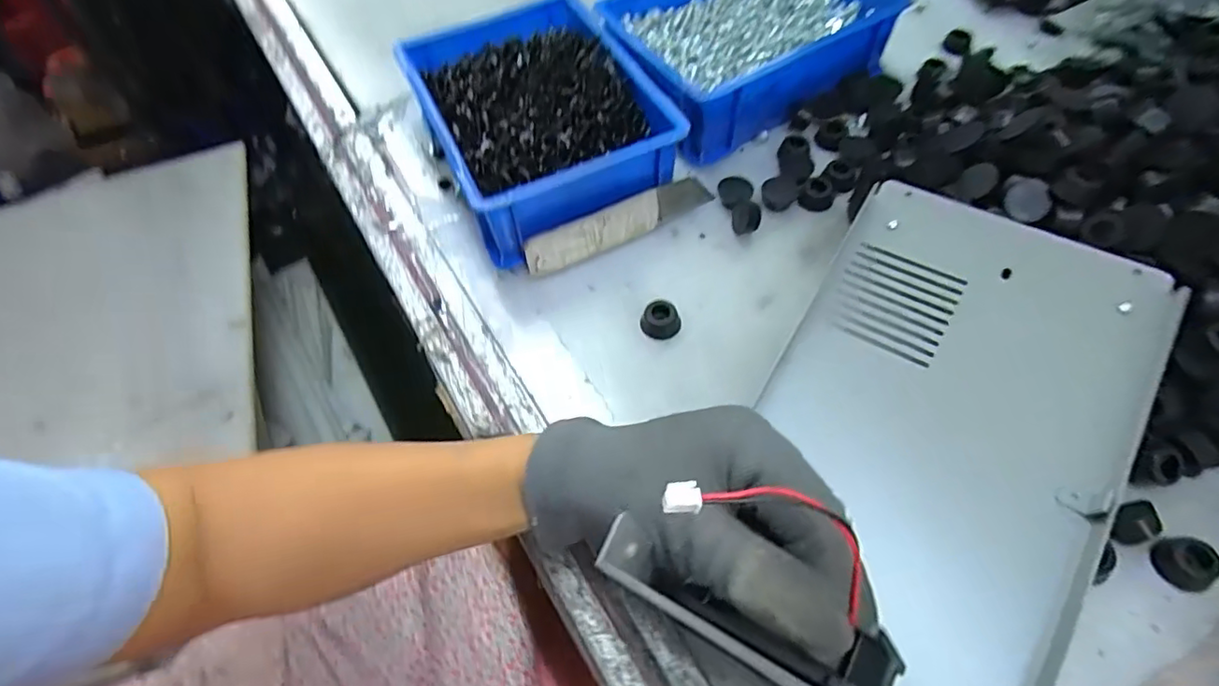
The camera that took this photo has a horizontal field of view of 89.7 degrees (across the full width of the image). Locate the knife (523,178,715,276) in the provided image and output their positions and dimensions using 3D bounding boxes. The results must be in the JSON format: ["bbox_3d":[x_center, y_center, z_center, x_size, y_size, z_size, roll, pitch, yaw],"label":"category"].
[{"bbox_3d":[0.007,-0.081,0.412,0.135,0.027,0.008,-26,32,-12],"label":"knife"}]

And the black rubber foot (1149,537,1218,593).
[{"bbox_3d":[0.263,0.101,0.280,0.019,0.017,0.023,-17,58,-6],"label":"black rubber foot"}]

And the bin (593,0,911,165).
[{"bbox_3d":[0.108,-0.241,0.483,0.208,0.058,0.152,-27,59,-12],"label":"bin"}]

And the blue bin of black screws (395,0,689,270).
[{"bbox_3d":[-0.052,-0.158,0.441,0.144,0.071,0.185,-23,59,-10],"label":"blue bin of black screws"}]

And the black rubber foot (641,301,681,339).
[{"bbox_3d":[0.031,-0.014,0.375,0.023,0.015,0.019,-11,57,-2],"label":"black rubber foot"}]

